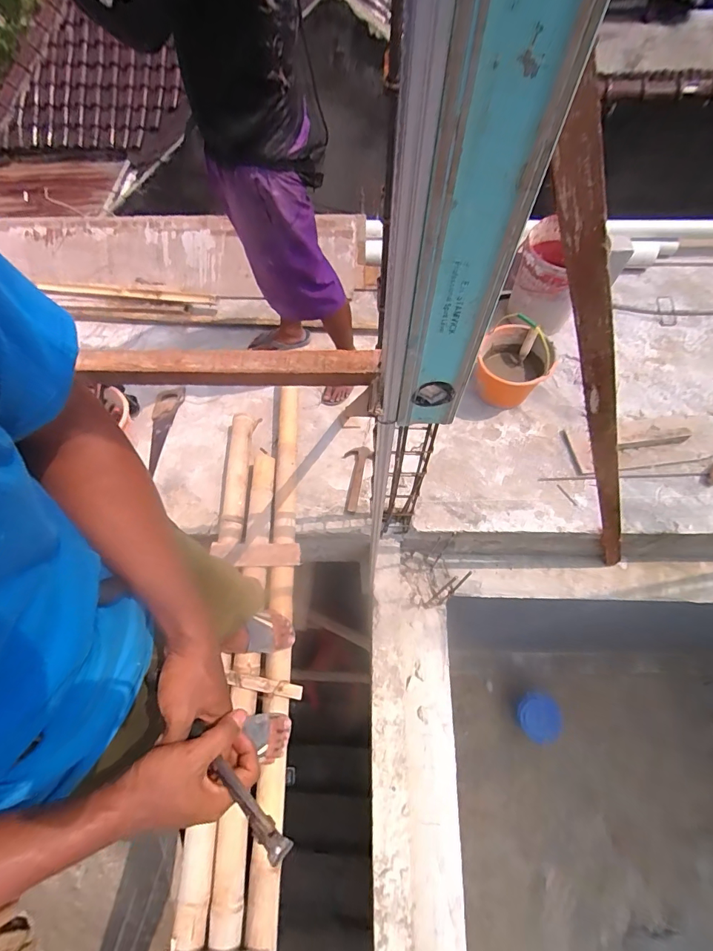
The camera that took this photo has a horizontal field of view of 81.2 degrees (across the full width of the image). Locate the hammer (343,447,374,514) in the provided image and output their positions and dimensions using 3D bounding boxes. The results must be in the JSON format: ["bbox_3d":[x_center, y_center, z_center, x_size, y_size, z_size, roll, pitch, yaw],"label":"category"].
[{"bbox_3d":[-0.011,0.013,1.580,0.111,0.045,0.272,8,66,4],"label":"hammer"}]

